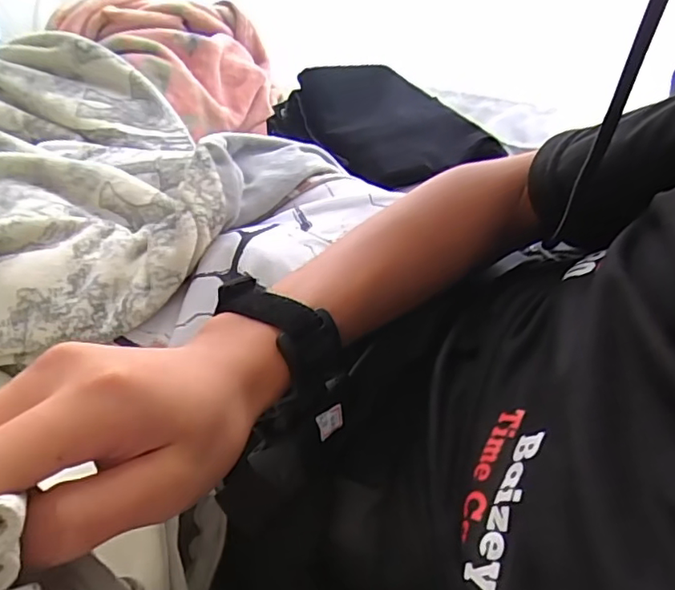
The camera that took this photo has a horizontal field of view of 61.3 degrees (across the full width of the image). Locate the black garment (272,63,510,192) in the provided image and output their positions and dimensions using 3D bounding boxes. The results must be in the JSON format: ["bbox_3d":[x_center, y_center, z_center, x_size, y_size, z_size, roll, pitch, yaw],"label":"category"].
[{"bbox_3d":[0.065,-0.246,0.822,0.263,0.066,0.264,-26,69,-20],"label":"black garment"}]

